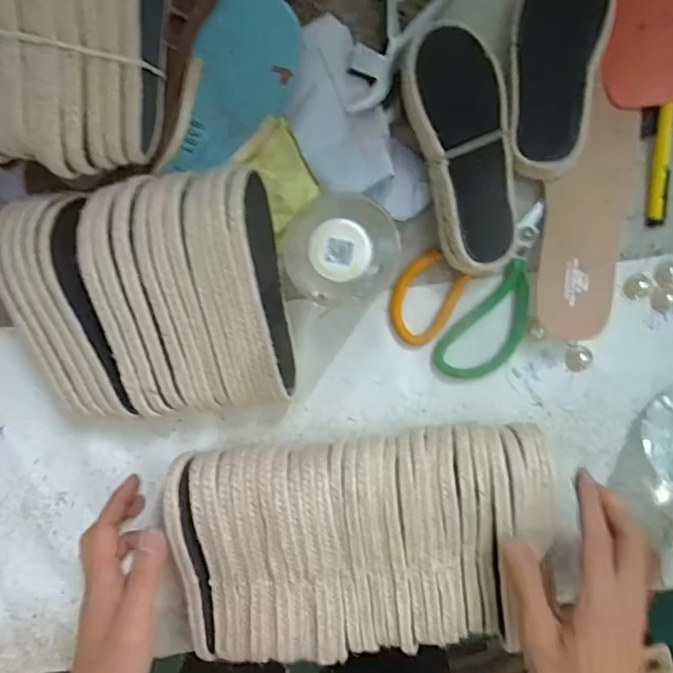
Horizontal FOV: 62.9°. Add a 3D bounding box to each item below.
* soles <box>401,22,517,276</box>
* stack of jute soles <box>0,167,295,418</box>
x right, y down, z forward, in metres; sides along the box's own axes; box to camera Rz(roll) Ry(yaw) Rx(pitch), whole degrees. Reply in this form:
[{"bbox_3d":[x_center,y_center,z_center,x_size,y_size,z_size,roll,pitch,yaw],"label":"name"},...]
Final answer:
[{"bbox_3d":[0.096,-0.134,0.402,0.068,0.048,0.169,-15,96,4],"label":"soles"},{"bbox_3d":[-0.137,-0.024,0.407,0.192,0.085,0.166,-6,97,3],"label":"stack of jute soles"}]

